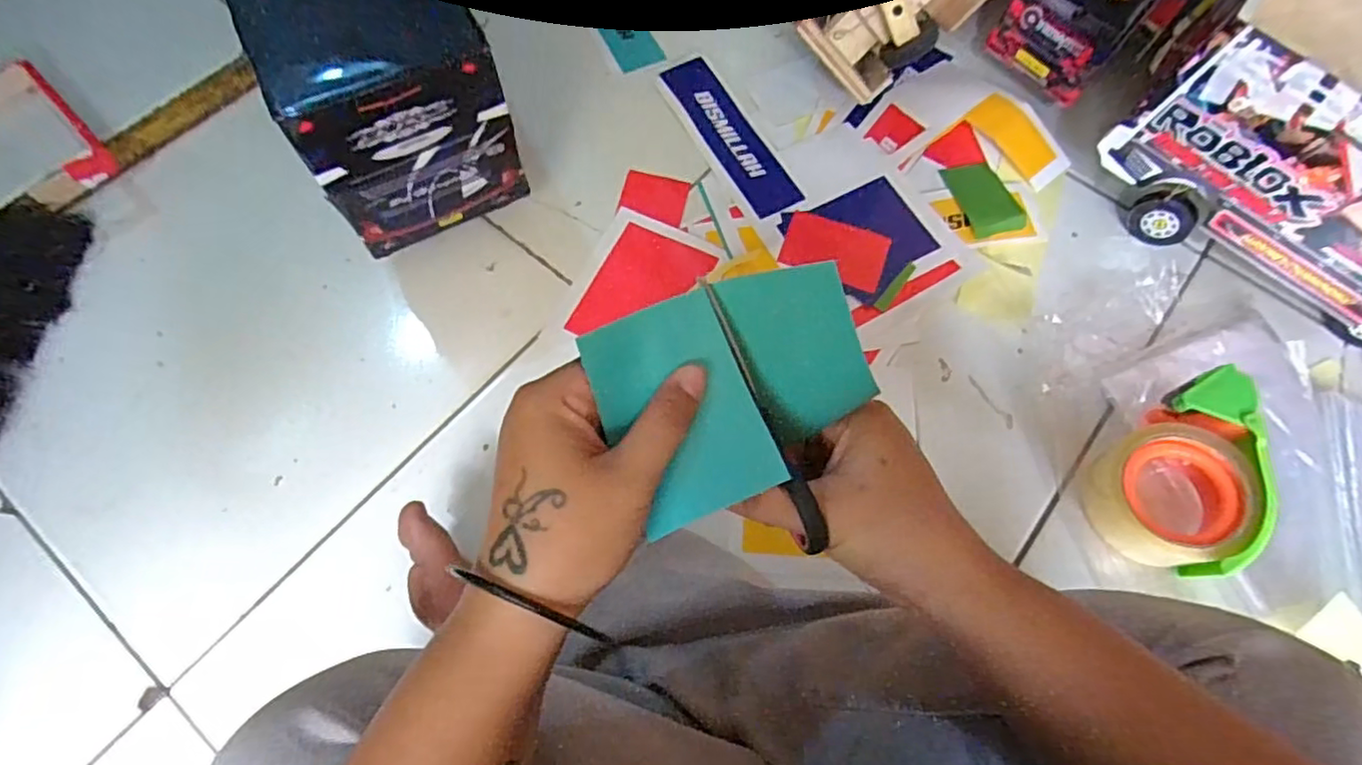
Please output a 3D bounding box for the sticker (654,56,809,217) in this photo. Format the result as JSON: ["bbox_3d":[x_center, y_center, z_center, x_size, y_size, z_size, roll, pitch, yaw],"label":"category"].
[{"bbox_3d":[0.045,-0.242,0.616,0.058,0.004,0.204,-25,72,-12],"label":"sticker"}]

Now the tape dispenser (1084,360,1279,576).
[{"bbox_3d":[0.368,0.070,0.462,0.092,0.075,0.131,42,73,12],"label":"tape dispenser"}]

